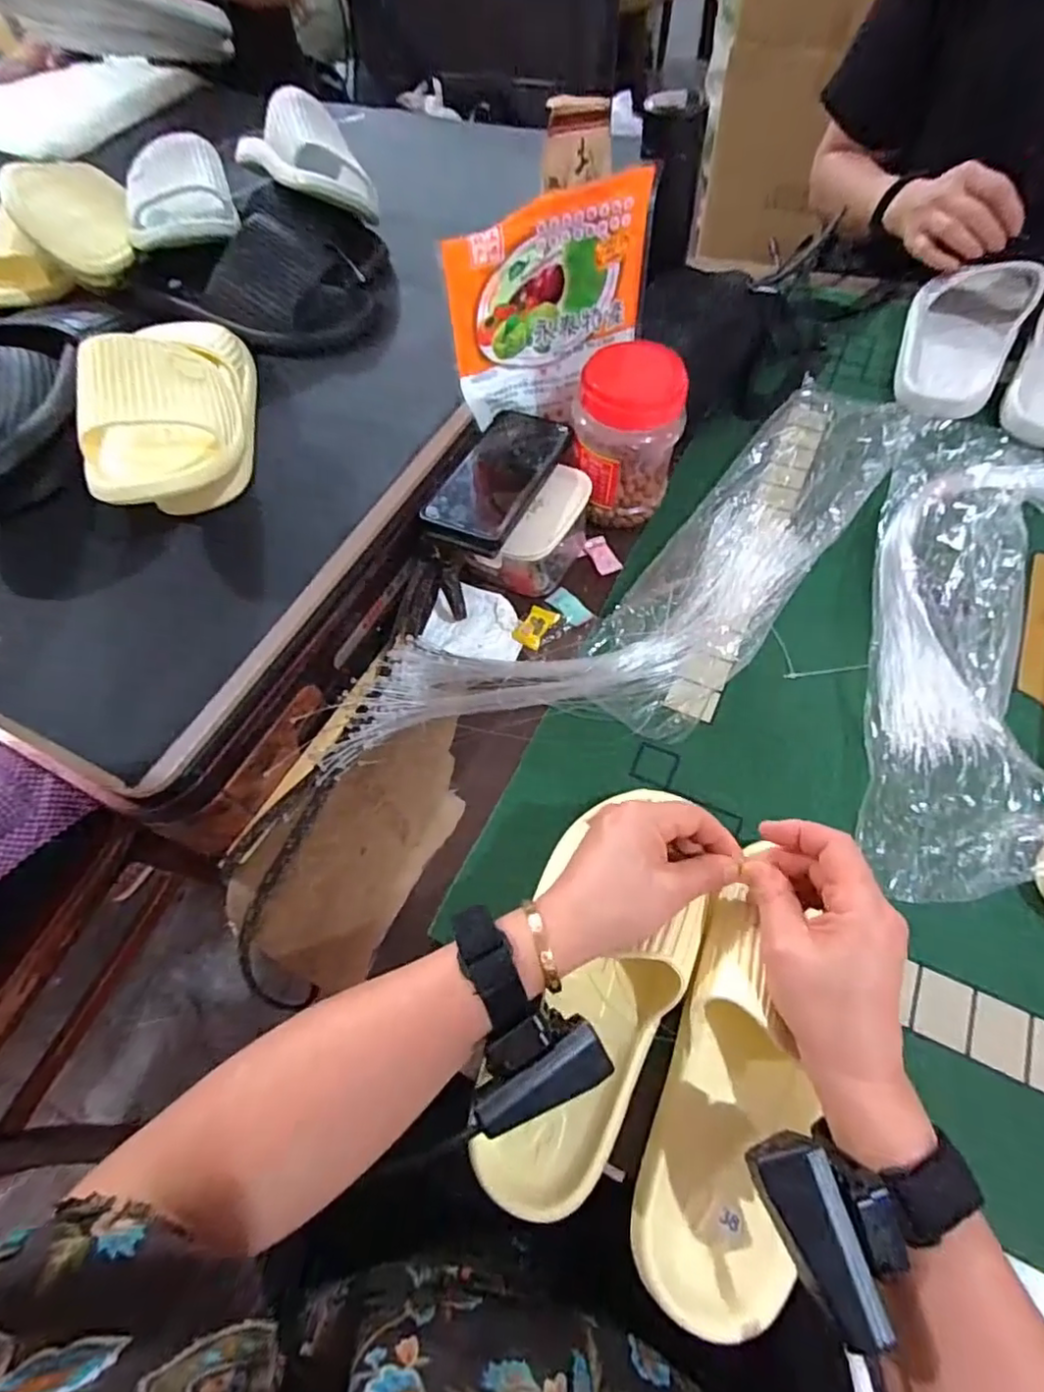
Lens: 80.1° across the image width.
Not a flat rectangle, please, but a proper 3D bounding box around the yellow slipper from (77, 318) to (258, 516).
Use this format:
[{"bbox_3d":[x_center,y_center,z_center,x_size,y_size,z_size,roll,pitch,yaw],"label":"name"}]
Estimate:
[{"bbox_3d":[-0.277,-0.234,0.493,0.101,0.102,0.240,-16,61,-6],"label":"yellow slipper"}]

